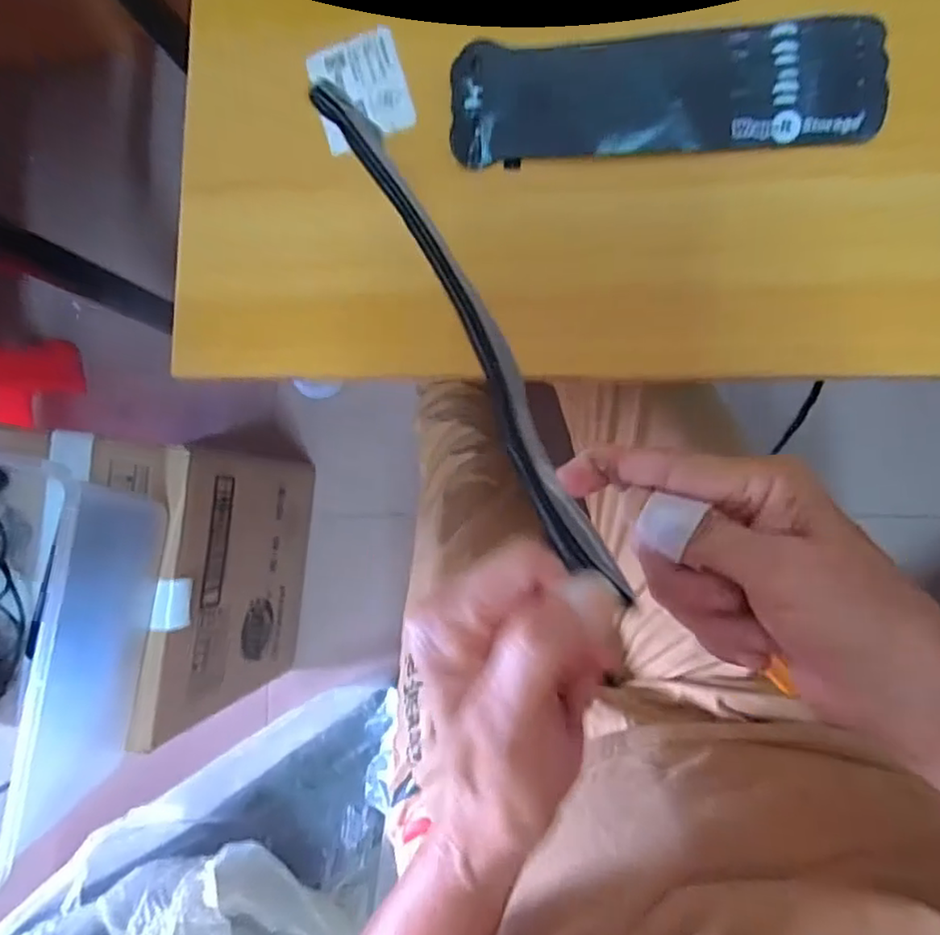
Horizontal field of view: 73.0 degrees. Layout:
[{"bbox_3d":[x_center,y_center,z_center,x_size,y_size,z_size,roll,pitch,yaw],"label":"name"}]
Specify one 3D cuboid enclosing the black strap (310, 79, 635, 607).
[{"bbox_3d":[-0.002,-0.045,0.197,0.014,0.013,0.183,-28,81,7],"label":"black strap"}]

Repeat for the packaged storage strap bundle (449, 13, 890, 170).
[{"bbox_3d":[0.092,-0.185,0.311,0.199,0.022,0.062,2,88,9],"label":"packaged storage strap bundle"}]

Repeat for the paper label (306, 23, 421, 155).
[{"bbox_3d":[-0.058,-0.202,0.339,0.049,0.006,0.061,-16,86,8],"label":"paper label"}]

